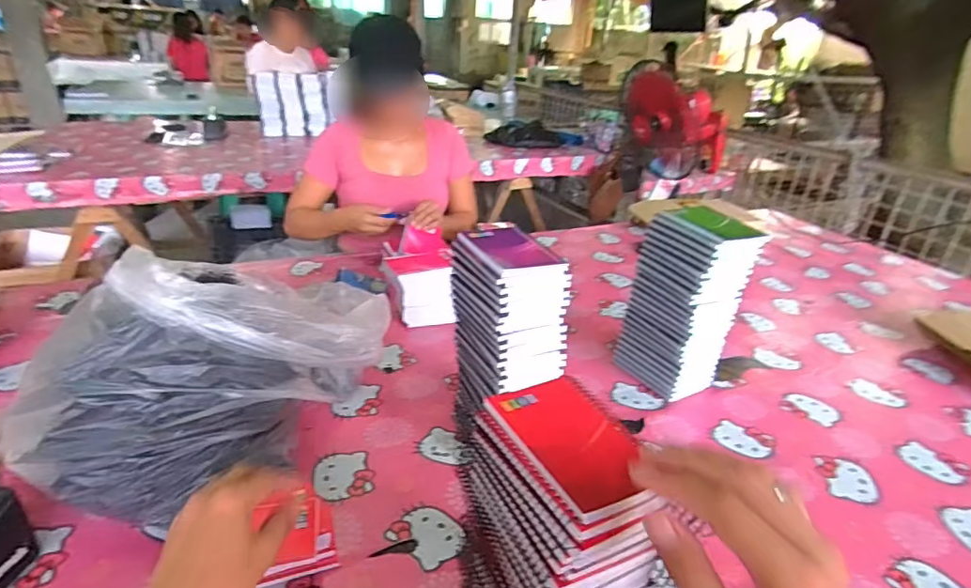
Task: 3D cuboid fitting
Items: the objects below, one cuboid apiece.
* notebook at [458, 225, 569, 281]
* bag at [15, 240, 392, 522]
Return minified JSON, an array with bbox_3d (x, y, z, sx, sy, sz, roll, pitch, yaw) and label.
[{"bbox_3d":[0.027,-0.051,0.627,0.088,0.014,0.124,-10,29,-27],"label":"notebook"},{"bbox_3d":[-0.308,0.067,0.662,0.235,0.195,0.415,17,29,25],"label":"bag"}]

